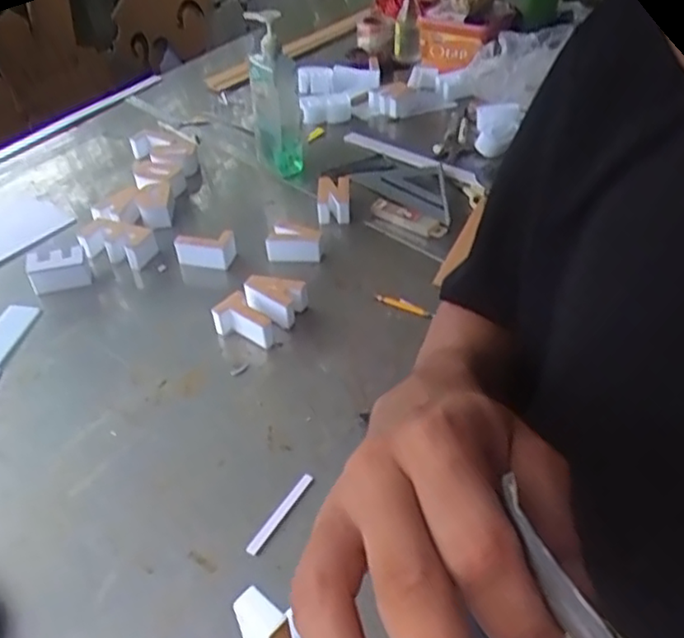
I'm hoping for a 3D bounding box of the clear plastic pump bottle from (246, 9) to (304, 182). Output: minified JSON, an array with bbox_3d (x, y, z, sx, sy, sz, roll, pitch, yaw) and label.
[{"bbox_3d":[-0.117,-0.383,1.139,0.080,0.296,0.099,-10,44,-10],"label":"clear plastic pump bottle"}]

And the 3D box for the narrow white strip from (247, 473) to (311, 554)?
[{"bbox_3d":[-0.067,0.210,0.710,0.012,0.005,0.109,23,48,23],"label":"narrow white strip"}]

